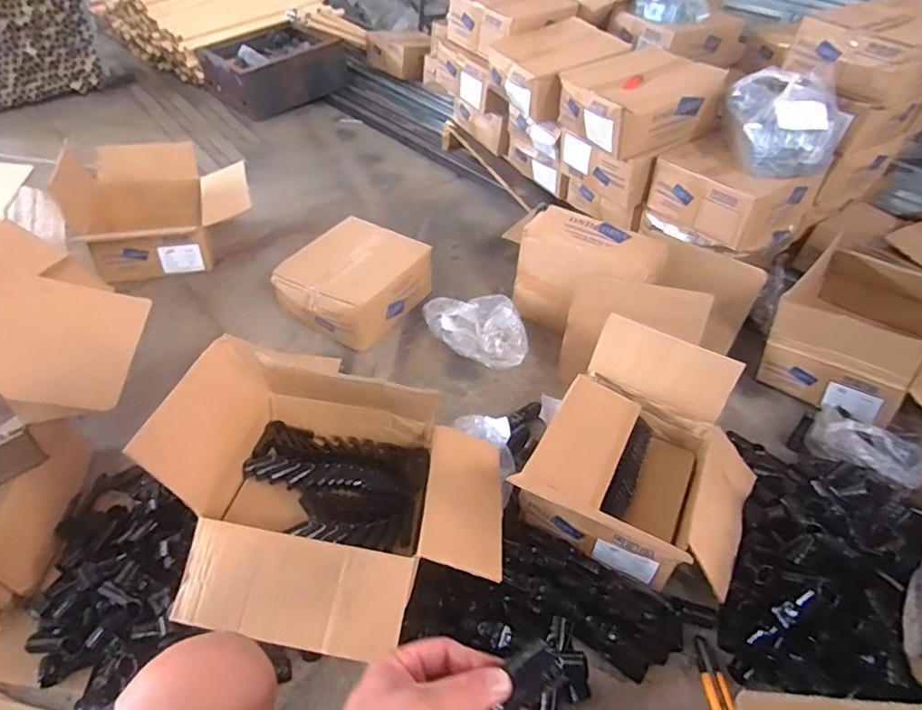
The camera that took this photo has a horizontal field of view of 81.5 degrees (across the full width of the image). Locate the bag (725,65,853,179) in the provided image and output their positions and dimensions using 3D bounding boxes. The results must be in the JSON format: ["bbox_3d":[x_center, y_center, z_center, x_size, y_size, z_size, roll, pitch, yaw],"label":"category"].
[{"bbox_3d":[0.746,-0.542,1.249,0.269,0.165,0.267,24,46,20],"label":"bag"}]

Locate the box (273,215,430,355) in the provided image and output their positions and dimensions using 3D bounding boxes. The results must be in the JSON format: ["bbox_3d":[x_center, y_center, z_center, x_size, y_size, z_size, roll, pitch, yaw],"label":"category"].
[{"bbox_3d":[-0.273,-0.187,1.375,0.296,0.145,0.332,23,46,19],"label":"box"}]

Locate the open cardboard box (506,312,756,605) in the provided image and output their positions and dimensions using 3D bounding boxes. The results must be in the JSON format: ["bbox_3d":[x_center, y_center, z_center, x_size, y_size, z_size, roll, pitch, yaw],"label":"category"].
[{"bbox_3d":[0.335,0.162,0.924,0.354,0.229,0.398,23,46,19],"label":"open cardboard box"}]

